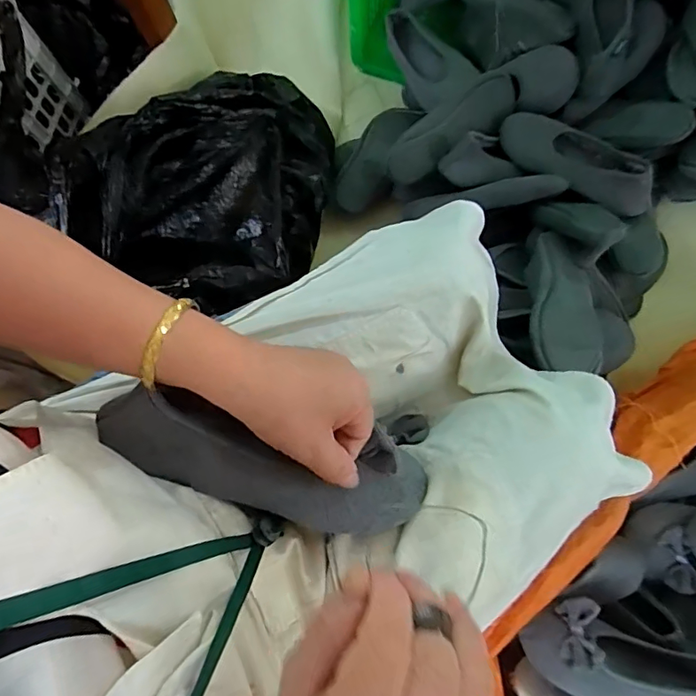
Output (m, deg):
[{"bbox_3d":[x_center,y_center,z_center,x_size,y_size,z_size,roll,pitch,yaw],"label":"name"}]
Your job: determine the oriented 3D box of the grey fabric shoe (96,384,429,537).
[{"bbox_3d":[-0.052,0.076,0.353,0.235,0.051,0.087,15,78,-12],"label":"grey fabric shoe"}]

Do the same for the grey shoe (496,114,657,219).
[{"bbox_3d":[0.348,-0.288,0.757,0.243,0.062,0.103,35,81,9],"label":"grey shoe"}]

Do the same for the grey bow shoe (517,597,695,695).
[{"bbox_3d":[0.307,0.329,0.520,0.234,0.057,0.098,4,77,22],"label":"grey bow shoe"}]

